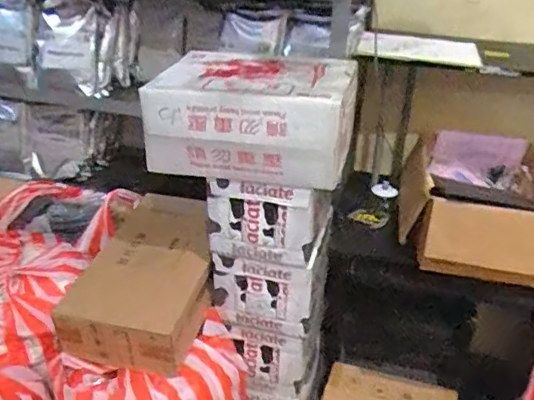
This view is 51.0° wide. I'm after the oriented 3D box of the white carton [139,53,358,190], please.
[{"bbox_3d":[-0.031,-0.178,1.212,0.417,0.209,0.286,2,27,2],"label":"white carton"}]

